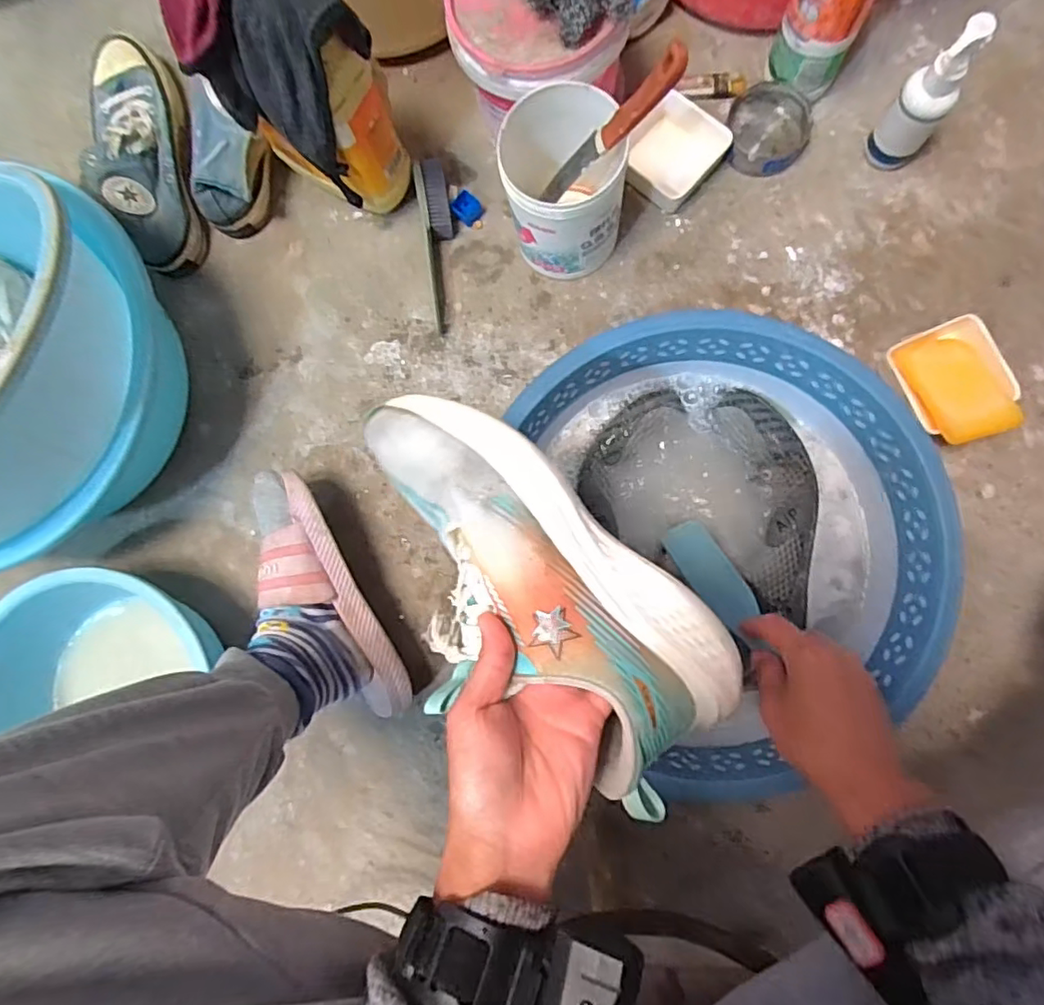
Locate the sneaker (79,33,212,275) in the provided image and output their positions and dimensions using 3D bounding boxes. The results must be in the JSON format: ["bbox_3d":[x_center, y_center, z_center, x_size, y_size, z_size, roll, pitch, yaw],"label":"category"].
[{"bbox_3d":[-0.403,-0.370,0.629,0.088,0.081,0.261,-15,83,4],"label":"sneaker"}]

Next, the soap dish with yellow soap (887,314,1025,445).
[{"bbox_3d":[0.392,-0.109,0.545,0.086,0.054,0.111,-20,82,3],"label":"soap dish with yellow soap"}]

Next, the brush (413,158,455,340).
[{"bbox_3d":[-0.084,-0.268,0.610,0.032,0.034,0.177,-8,84,6],"label":"brush"}]

